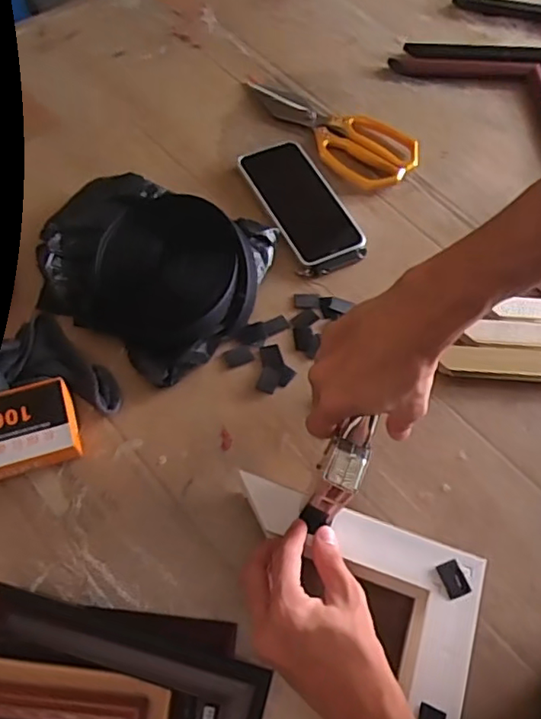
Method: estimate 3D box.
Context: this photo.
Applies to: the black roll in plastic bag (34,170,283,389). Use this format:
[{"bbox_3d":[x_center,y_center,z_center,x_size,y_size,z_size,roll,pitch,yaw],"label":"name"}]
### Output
[{"bbox_3d":[-0.116,-0.088,0.539,0.208,0.057,0.193,19,63,6],"label":"black roll in plastic bag"}]

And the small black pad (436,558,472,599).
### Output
[{"bbox_3d":[0.135,0.161,0.424,0.018,0.004,0.025,-17,65,-12],"label":"small black pad"}]

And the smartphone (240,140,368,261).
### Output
[{"bbox_3d":[0.031,-0.168,0.613,0.074,0.013,0.160,-23,66,-14],"label":"smartphone"}]

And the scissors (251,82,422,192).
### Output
[{"bbox_3d":[0.070,-0.278,0.678,0.224,0.016,0.106,41,68,17],"label":"scissors"}]

